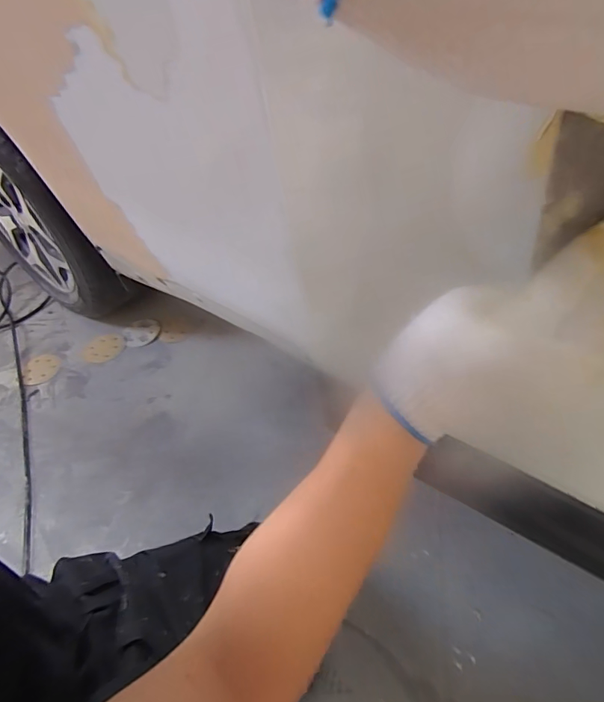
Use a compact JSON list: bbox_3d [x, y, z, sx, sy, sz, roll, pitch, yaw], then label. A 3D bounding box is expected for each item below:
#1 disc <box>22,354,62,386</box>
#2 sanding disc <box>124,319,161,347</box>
[{"bbox_3d":[-0.811,0.058,1.349,0.115,0.005,0.130,-25,47,-11],"label":"disc"},{"bbox_3d":[-0.515,-0.059,1.396,0.112,0.010,0.109,-2,49,3],"label":"sanding disc"}]

